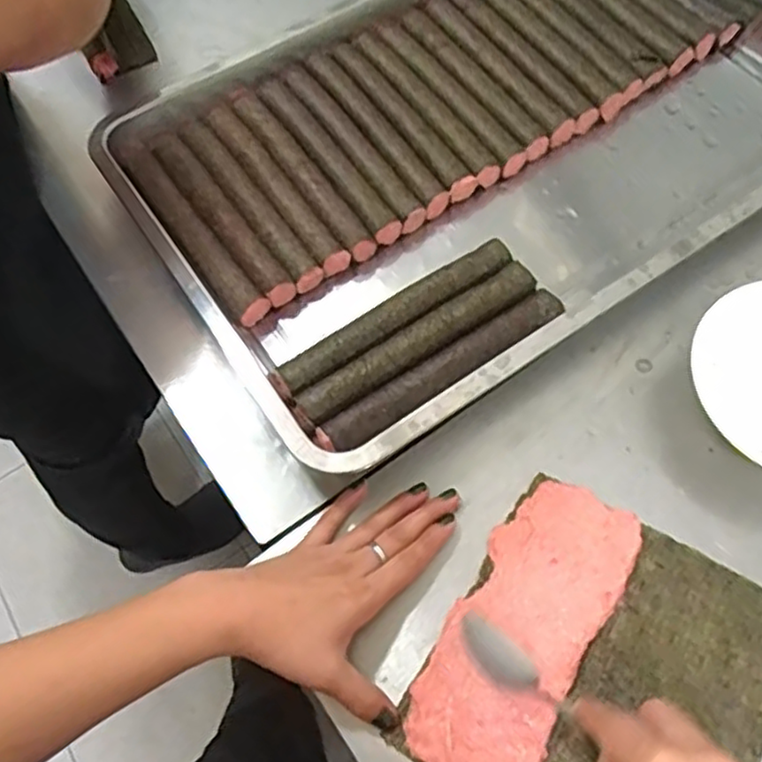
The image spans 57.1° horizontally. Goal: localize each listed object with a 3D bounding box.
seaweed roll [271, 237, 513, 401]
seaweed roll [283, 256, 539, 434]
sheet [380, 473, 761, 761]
[{"bbox_3d":[0.012,-0.044,0.530,0.204,0.028,0.028,-32,65,-12],"label":"seaweed roll"},{"bbox_3d":[0.027,-0.024,0.514,0.200,0.032,0.029,-32,65,-12],"label":"seaweed roll"},{"bbox_3d":[0.131,0.175,0.415,0.181,0.013,0.197,28,68,17],"label":"sheet"}]

